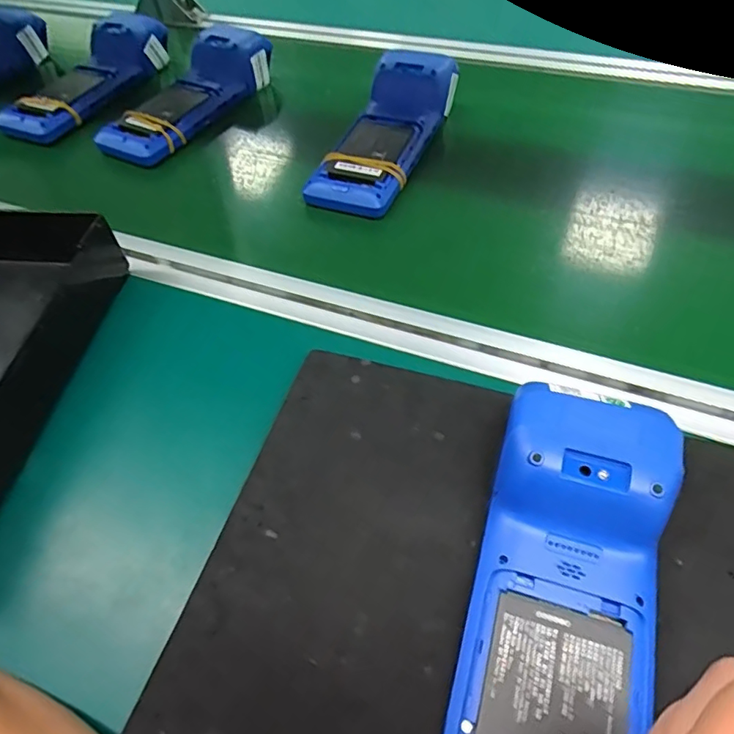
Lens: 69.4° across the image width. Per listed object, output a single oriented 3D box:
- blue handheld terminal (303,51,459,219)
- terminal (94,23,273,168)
[{"bbox_3d":[0.016,-0.232,0.512,0.088,0.048,0.218,18,60,17],"label":"blue handheld terminal"},{"bbox_3d":[-0.203,-0.306,0.587,0.082,0.055,0.217,22,59,19],"label":"terminal"}]

